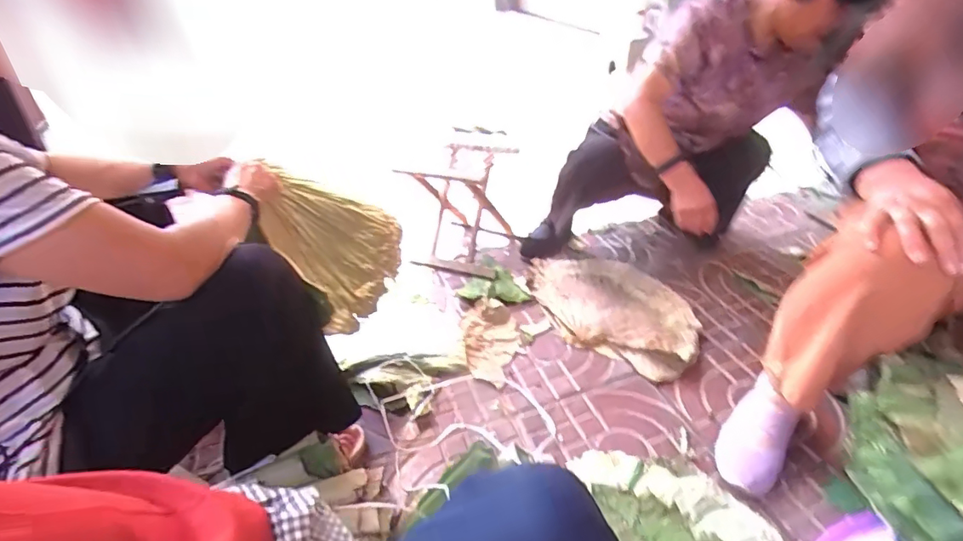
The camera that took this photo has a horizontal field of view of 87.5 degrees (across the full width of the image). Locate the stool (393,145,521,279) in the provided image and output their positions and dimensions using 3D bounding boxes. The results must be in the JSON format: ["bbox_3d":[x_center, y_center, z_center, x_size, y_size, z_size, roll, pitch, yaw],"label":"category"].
[{"bbox_3d":[-0.039,-0.201,1.473,0.262,0.279,0.323,10,37,20],"label":"stool"}]

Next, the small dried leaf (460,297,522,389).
[{"bbox_3d":[0.024,0.149,1.171,0.132,0.042,0.261,-7,35,-5],"label":"small dried leaf"}]

